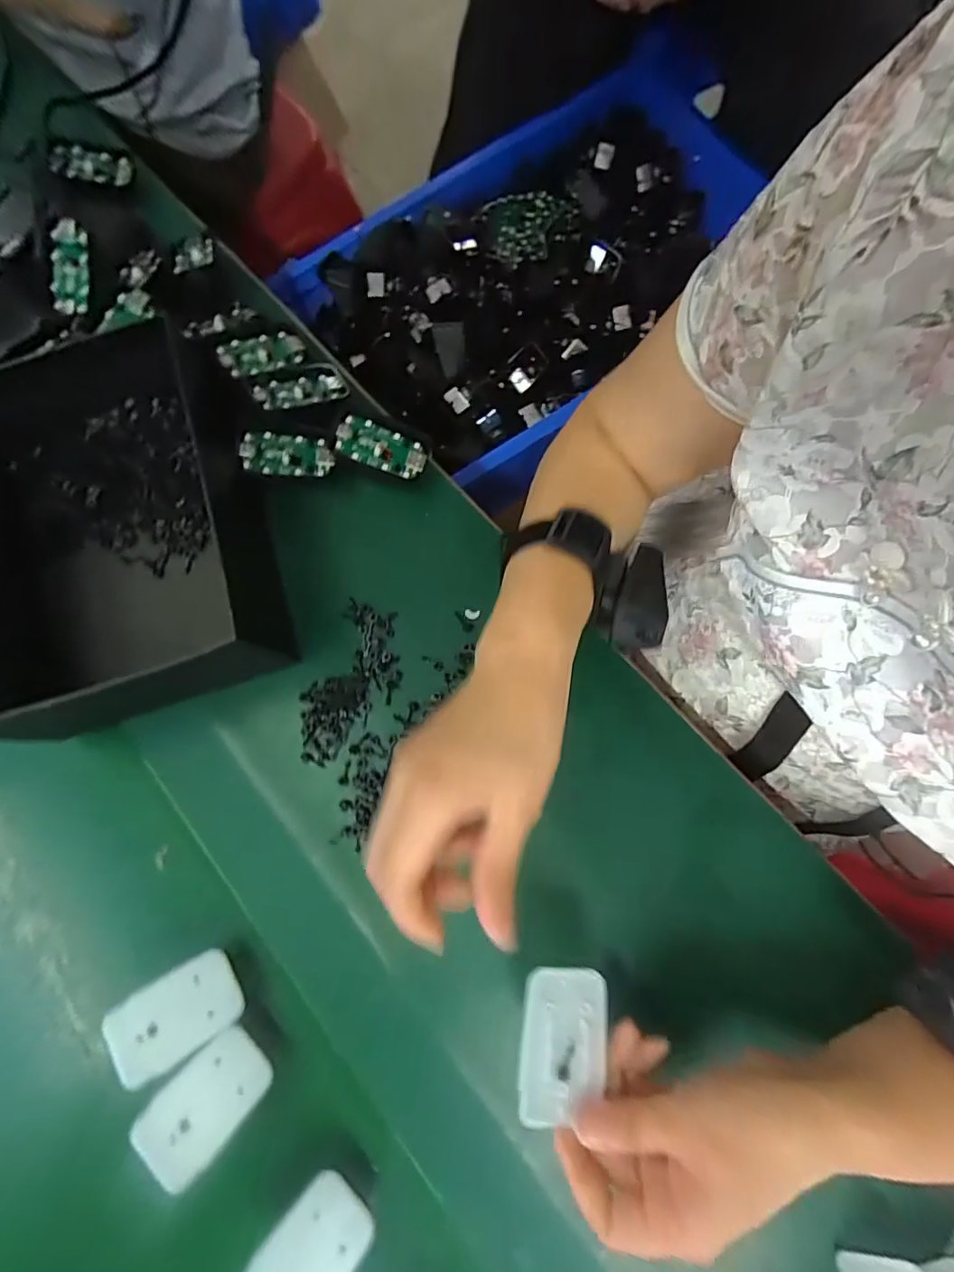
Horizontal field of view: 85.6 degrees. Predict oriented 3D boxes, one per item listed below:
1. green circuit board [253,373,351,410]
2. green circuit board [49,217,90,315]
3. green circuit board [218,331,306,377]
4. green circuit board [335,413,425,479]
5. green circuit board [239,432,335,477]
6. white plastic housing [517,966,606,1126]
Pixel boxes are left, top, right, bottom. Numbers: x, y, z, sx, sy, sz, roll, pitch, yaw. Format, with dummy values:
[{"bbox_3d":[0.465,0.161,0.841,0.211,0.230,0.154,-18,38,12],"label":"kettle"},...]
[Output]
[{"bbox_3d":[-0.136,-0.188,0.396,0.067,0.008,0.031,-19,75,-20],"label":"green circuit board"},{"bbox_3d":[-0.330,-0.297,0.416,0.032,0.007,0.065,14,106,3],"label":"green circuit board"},{"bbox_3d":[-0.168,-0.222,0.405,0.065,0.006,0.032,-30,88,-27],"label":"green circuit board"},{"bbox_3d":[-0.070,-0.140,0.381,0.064,0.004,0.033,17,79,-13],"label":"green circuit board"},{"bbox_3d":[-0.141,-0.135,0.383,0.064,0.009,0.030,1,74,-14],"label":"green circuit board"},{"bbox_3d":[0.044,0.208,0.263,0.044,0.011,0.067,8,75,1],"label":"white plastic housing"}]

